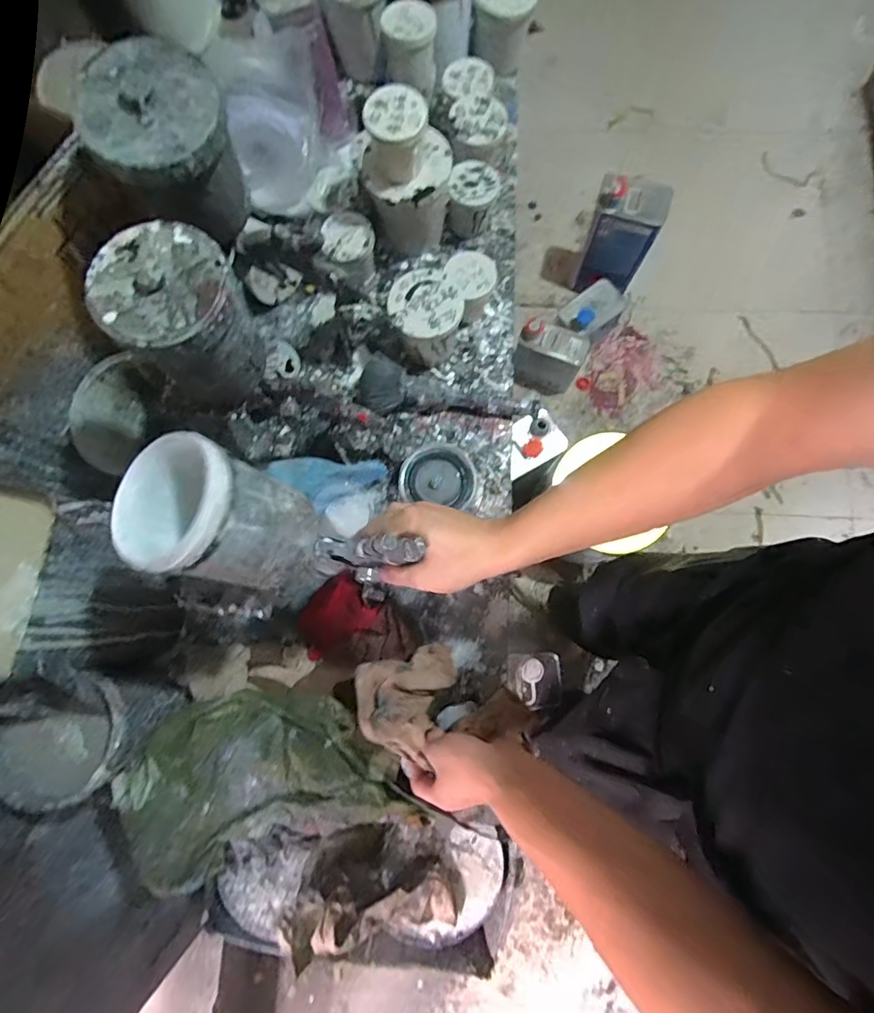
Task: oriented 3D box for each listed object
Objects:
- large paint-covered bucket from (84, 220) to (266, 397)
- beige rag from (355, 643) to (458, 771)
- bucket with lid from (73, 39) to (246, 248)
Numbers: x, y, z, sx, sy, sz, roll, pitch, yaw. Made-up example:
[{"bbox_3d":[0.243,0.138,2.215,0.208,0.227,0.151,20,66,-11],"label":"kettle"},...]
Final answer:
[{"bbox_3d":[-0.196,-0.150,0.407,0.092,0.110,0.092,0,80,1],"label":"large paint-covered bucket"},{"bbox_3d":[-0.030,0.215,0.575,0.109,0.090,0.091,-14,80,-1],"label":"beige rag"},{"bbox_3d":[-0.212,-0.287,0.421,0.100,0.111,0.097,0,80,1],"label":"bucket with lid"}]

